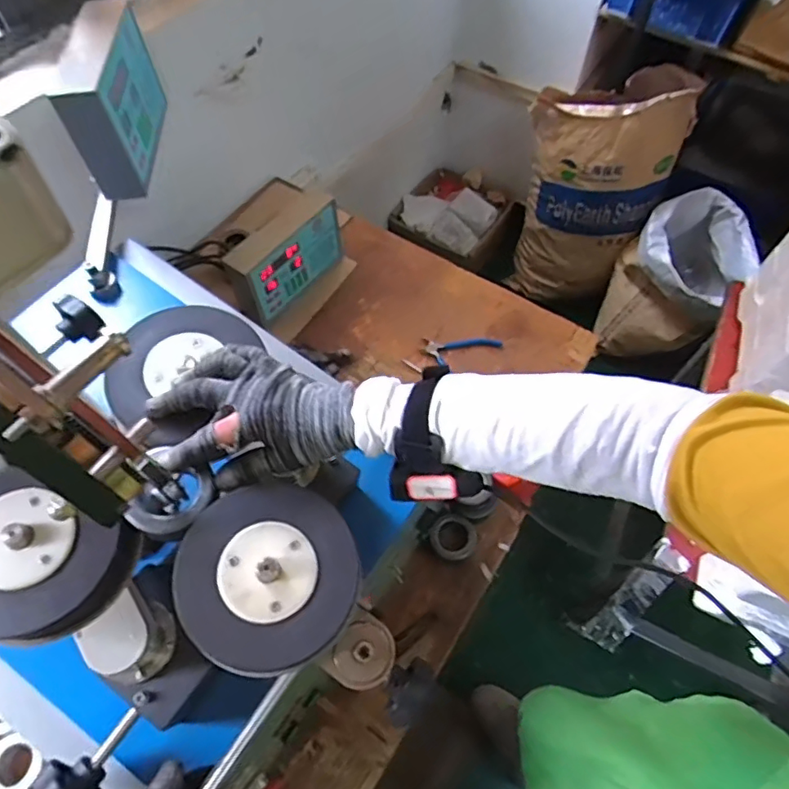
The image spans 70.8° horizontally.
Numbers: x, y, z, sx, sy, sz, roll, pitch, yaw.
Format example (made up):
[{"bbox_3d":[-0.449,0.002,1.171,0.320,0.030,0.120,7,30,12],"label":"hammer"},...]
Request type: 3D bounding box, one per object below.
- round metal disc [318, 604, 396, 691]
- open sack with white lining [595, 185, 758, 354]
[{"bbox_3d":[-0.028,0.229,0.493,0.056,0.021,0.060,0,60,-1],"label":"round metal disc"},{"bbox_3d":[0.824,-0.321,1.667,0.318,0.416,0.340,39,67,19],"label":"open sack with white lining"}]

